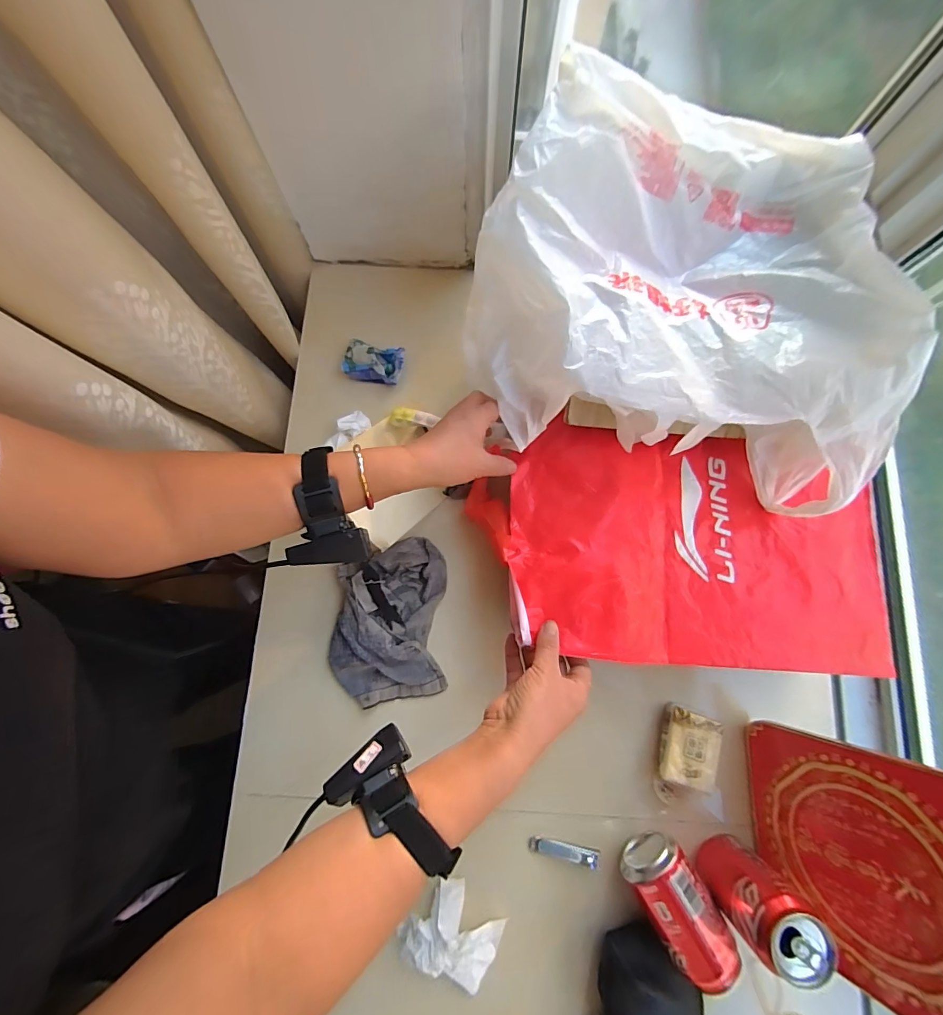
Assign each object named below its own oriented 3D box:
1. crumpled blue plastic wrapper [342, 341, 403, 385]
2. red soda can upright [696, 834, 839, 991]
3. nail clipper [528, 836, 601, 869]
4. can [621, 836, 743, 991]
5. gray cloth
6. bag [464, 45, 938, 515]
[{"bbox_3d":[-0.128,-0.189,0.553,0.070,0.033,0.044,12,79,2],"label":"crumpled blue plastic wrapper"},{"bbox_3d":[0.272,0.376,0.411,0.068,0.123,0.062,-40,81,-7],"label":"red soda can upright"},{"bbox_3d":[0.100,0.372,0.458,0.074,0.008,0.015,10,79,2],"label":"nail clipper"},{"bbox_3d":[0.208,0.401,0.432,0.063,0.068,0.118,-32,81,-6],"label":"can"},{"bbox_3d":[-0.096,0.130,0.493,0.125,0.028,0.180,0,79,0],"label":"gray cloth"},{"bbox_3d":[0.208,-0.217,0.410,0.390,0.116,0.331,14,79,3],"label":"bag"}]

